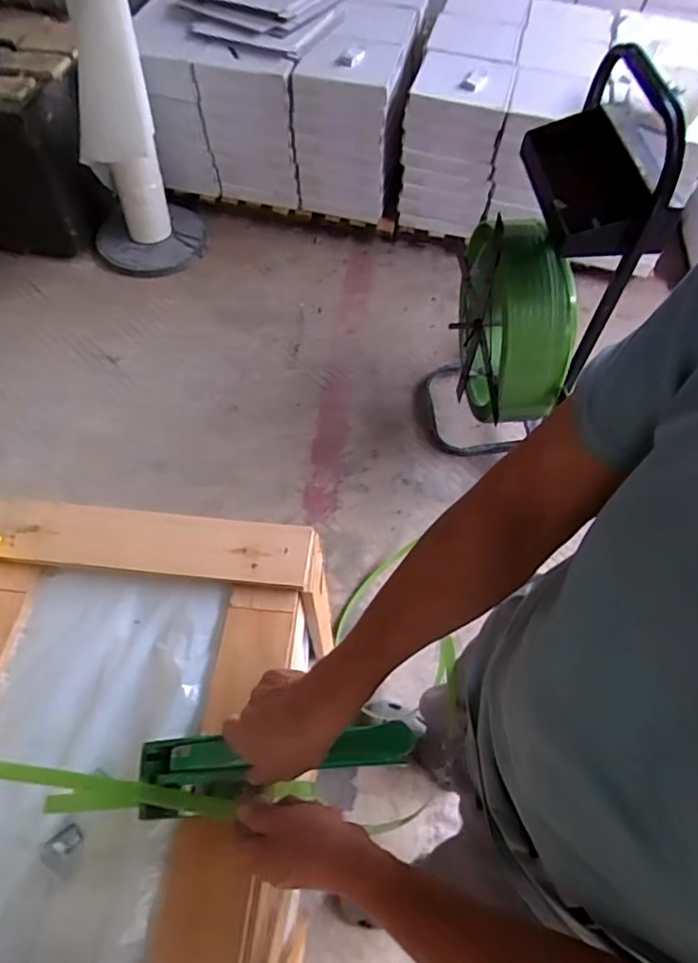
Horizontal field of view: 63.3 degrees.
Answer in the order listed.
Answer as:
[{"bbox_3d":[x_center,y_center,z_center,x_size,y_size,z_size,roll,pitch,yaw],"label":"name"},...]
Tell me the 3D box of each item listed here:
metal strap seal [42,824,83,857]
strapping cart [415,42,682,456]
[{"bbox_3d":[-0.285,0.360,0.564,0.034,0.004,0.022,-30,65,-20],"label":"metal strap seal"},{"bbox_3d":[0.443,-0.450,1.440,0.361,0.944,0.496,17,59,6],"label":"strapping cart"}]

